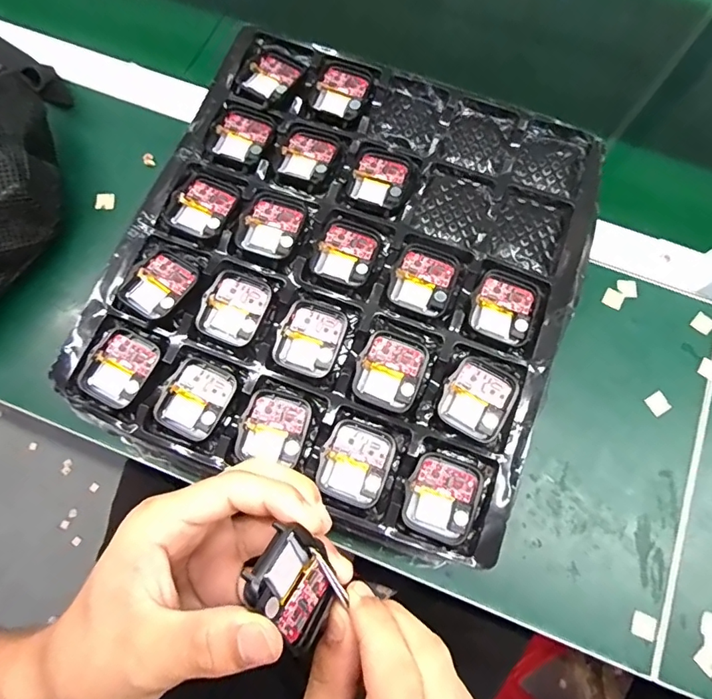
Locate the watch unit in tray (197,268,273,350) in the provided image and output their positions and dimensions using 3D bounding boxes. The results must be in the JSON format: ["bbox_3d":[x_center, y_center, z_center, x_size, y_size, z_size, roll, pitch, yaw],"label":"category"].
[{"bbox_3d":[-0.073,-0.025,0.284,0.036,0.006,0.044,25,77,7],"label":"watch unit in tray"}]

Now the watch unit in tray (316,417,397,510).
[{"bbox_3d":[0.000,0.063,0.261,0.038,0.007,0.044,25,77,7],"label":"watch unit in tray"}]

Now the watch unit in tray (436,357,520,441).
[{"bbox_3d":[0.069,0.028,0.267,0.036,0.005,0.042,28,78,8],"label":"watch unit in tray"}]

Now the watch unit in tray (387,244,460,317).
[{"bbox_3d":[0.041,-0.043,0.283,0.037,0.004,0.042,21,77,6],"label":"watch unit in tray"}]

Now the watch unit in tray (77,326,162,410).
[{"bbox_3d":[-0.138,0.011,0.275,0.036,0.007,0.043,27,78,7],"label":"watch unit in tray"}]

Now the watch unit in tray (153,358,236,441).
[{"bbox_3d":[-0.092,0.028,0.270,0.036,0.006,0.043,24,77,7],"label":"watch unit in tray"}]

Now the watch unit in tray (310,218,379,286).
[{"bbox_3d":[-0.006,-0.060,0.289,0.035,0.004,0.040,20,77,6],"label":"watch unit in tray"}]

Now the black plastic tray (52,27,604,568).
[{"bbox_3d":[-0.002,-0.053,0.291,0.259,0.015,0.287,21,77,6],"label":"black plastic tray"}]

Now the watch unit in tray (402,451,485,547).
[{"bbox_3d":[0.047,0.080,0.255,0.037,0.009,0.043,21,77,6],"label":"watch unit in tray"}]

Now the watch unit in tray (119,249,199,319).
[{"bbox_3d":[-0.119,-0.039,0.284,0.036,0.008,0.040,34,79,9],"label":"watch unit in tray"}]

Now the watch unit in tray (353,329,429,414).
[{"bbox_3d":[0.020,0.012,0.272,0.037,0.007,0.041,21,77,6],"label":"watch unit in tray"}]

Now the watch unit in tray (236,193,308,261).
[{"bbox_3d":[-0.052,-0.078,0.294,0.037,0.004,0.042,19,77,6],"label":"watch unit in tray"}]

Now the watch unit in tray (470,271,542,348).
[{"bbox_3d":[0.089,-0.024,0.277,0.036,0.004,0.041,23,77,7],"label":"watch unit in tray"}]

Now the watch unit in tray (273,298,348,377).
[{"bbox_3d":[-0.026,-0.007,0.278,0.037,0.005,0.043,18,77,5],"label":"watch unit in tray"}]

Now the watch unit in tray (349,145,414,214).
[{"bbox_3d":[0.017,-0.112,0.306,0.037,0.004,0.045,16,76,5],"label":"watch unit in tray"}]

